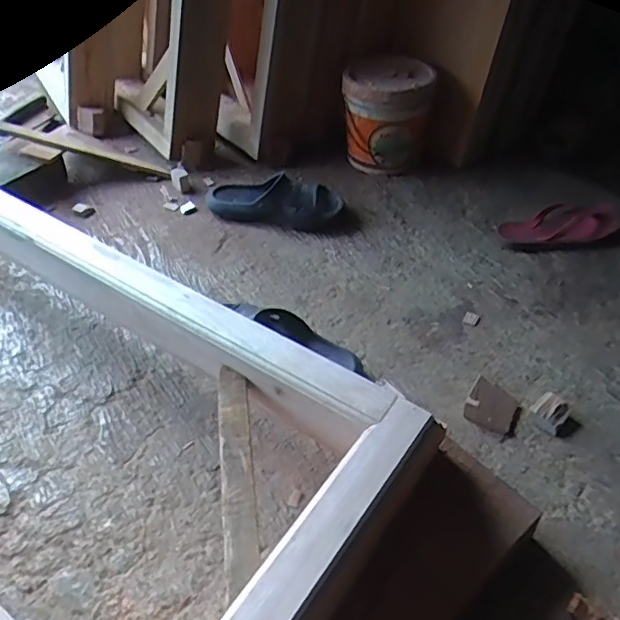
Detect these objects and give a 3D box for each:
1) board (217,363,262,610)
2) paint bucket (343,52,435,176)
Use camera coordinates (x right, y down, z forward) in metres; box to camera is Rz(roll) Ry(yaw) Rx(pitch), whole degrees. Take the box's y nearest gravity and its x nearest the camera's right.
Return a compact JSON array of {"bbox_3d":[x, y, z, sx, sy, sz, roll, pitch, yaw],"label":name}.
[{"bbox_3d":[-0.079,0.167,0.639,0.034,0.019,0.265,-7,42,-5],"label":"board"},{"bbox_3d":[0.172,-0.433,1.323,0.190,0.212,0.206,3,42,6],"label":"paint bucket"}]

